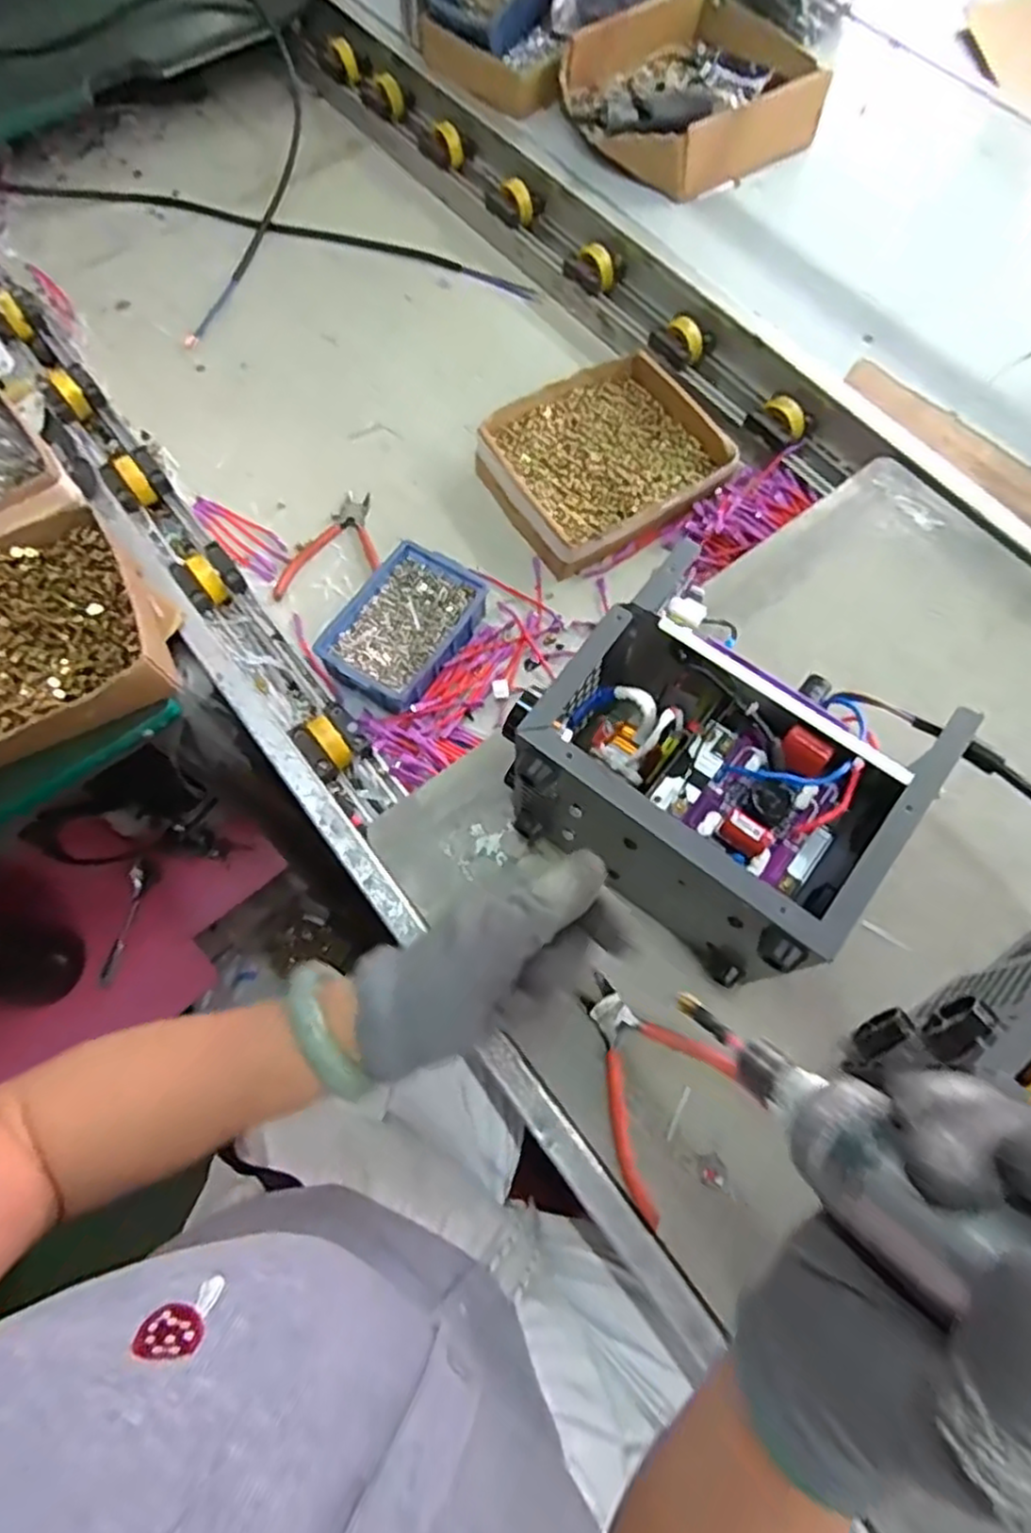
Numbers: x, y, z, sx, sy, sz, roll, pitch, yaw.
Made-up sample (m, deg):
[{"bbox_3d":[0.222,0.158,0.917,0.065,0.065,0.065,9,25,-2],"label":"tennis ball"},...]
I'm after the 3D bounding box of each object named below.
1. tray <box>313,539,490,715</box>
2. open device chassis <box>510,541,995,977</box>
[{"bbox_3d":[-0.100,-0.125,0.662,0.104,0.050,0.154,30,72,11],"label":"tray"},{"bbox_3d":[0.130,0.007,0.473,0.210,0.145,0.185,37,73,13],"label":"open device chassis"}]

